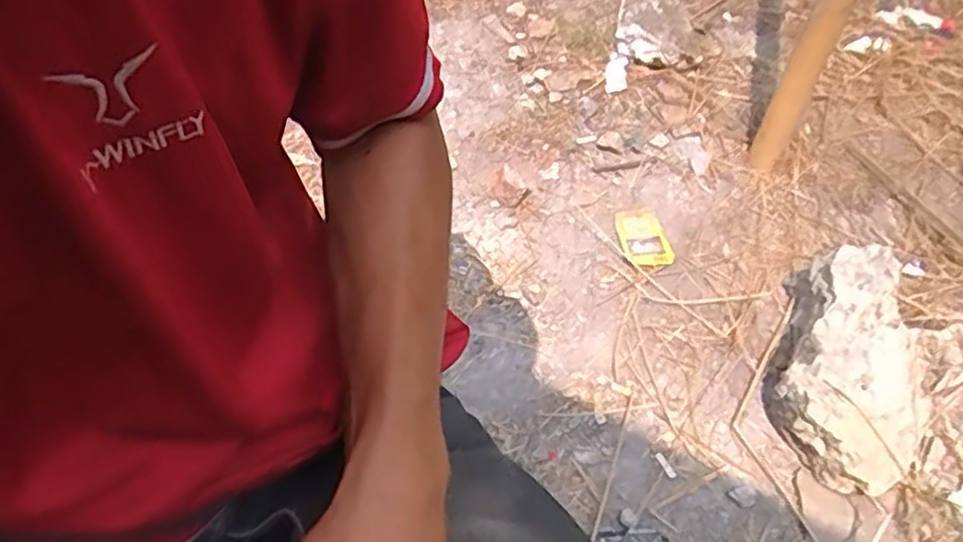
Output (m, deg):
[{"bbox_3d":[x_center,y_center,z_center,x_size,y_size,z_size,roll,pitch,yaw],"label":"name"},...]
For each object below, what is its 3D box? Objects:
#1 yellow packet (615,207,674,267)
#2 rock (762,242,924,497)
[{"bbox_3d":[0.238,-0.049,1.032,0.067,0.025,0.098,-12,55,-12],"label":"yellow packet"},{"bbox_3d":[0.463,0.117,0.863,0.172,0.115,0.288,21,54,12],"label":"rock"}]

